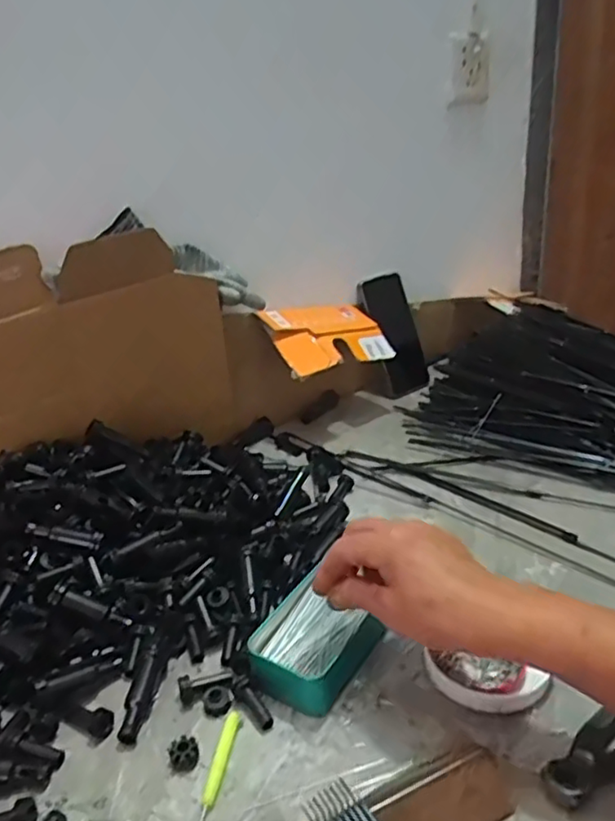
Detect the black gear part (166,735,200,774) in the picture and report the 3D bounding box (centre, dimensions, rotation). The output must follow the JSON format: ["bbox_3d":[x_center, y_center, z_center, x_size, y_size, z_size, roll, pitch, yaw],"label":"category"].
[{"bbox_3d":[-0.079,0.218,0.403,0.018,0.014,0.018,-4,25,2],"label":"black gear part"}]

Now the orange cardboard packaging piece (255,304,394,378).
[{"bbox_3d":[0.026,-0.097,0.786,0.158,0.018,0.107,-15,57,-40],"label":"orange cardboard packaging piece"}]

